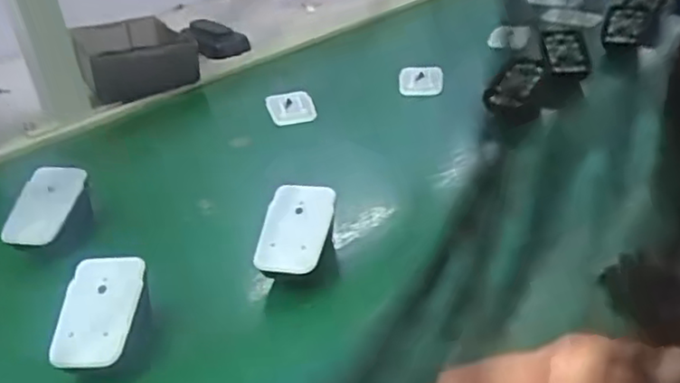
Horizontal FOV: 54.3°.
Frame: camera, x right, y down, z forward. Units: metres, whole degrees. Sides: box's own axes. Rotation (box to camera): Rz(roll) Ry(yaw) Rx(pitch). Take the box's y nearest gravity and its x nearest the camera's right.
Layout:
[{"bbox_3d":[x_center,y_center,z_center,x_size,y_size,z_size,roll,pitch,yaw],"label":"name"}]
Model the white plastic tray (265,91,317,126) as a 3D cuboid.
[{"bbox_3d":[-0.049,-0.083,0.656,0.044,0.008,0.058,-10,32,-9],"label":"white plastic tray"}]

